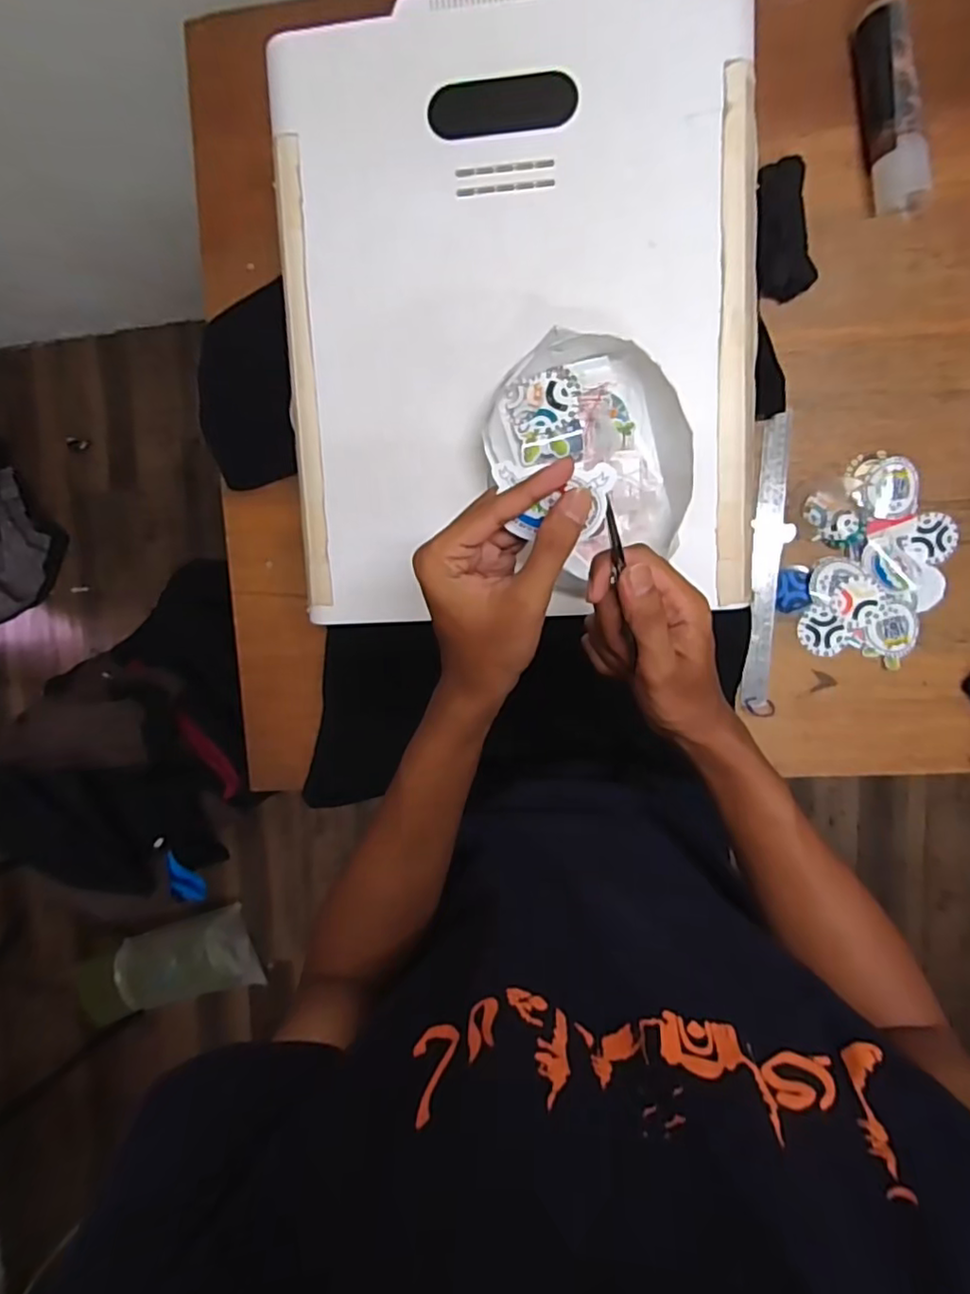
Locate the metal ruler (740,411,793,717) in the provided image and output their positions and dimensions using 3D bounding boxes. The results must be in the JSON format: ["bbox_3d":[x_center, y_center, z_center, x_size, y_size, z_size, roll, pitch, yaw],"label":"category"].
[{"bbox_3d":[0.311,-0.087,0.683,0.034,0.009,0.323,2,96,15],"label":"metal ruler"}]

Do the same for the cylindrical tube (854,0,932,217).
[{"bbox_3d":[0.401,-0.533,0.611,0.046,0.048,0.186,-14,94,6],"label":"cylindrical tube"}]

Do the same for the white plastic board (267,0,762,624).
[{"bbox_3d":[0.026,-0.283,0.532,0.400,0.023,0.500,-3,97,7],"label":"white plastic board"}]

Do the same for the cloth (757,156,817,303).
[{"bbox_3d":[0.304,-0.427,0.635,0.054,0.030,0.123,-7,94,6],"label":"cloth"}]

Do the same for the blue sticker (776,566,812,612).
[{"bbox_3d":[0.341,-0.065,0.682,0.036,0.004,0.050,3,95,5],"label":"blue sticker"}]

